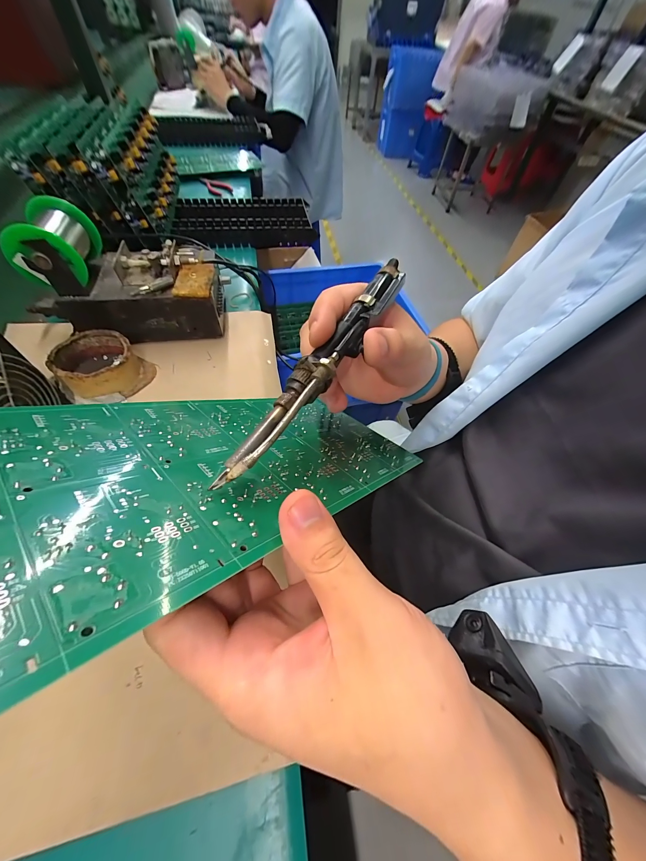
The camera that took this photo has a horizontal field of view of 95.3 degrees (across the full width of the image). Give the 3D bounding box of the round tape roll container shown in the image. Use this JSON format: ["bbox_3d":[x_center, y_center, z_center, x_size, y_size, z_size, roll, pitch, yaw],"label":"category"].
[{"bbox_3d":[-0.274,-0.080,0.361,0.097,0.043,0.092,2,57,-3],"label":"round tape roll container"}]

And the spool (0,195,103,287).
[{"bbox_3d":[-0.308,-0.217,0.339,0.068,0.060,0.077,-6,57,-8],"label":"spool"}]

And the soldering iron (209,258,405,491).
[{"bbox_3d":[0.006,-0.047,0.171,0.024,0.015,0.189,28,63,14],"label":"soldering iron"}]

